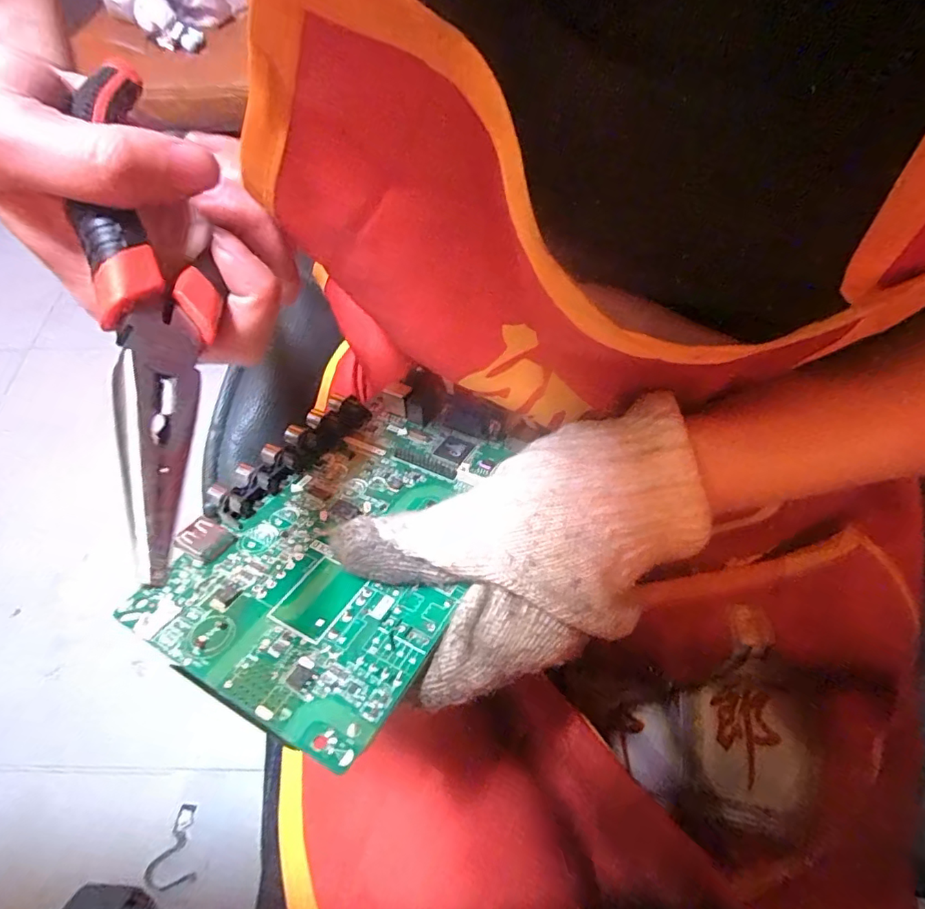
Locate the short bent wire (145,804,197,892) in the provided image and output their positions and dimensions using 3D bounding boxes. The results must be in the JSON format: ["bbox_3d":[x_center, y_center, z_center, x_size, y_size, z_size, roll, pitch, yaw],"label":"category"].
[{"bbox_3d":[-0.383,0.518,0.697,0.057,0.004,0.092,-10,43,-17],"label":"short bent wire"}]

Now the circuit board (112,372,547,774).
[{"bbox_3d":[-0.040,0.019,0.202,0.100,0.011,0.155,17,44,19],"label":"circuit board"}]

